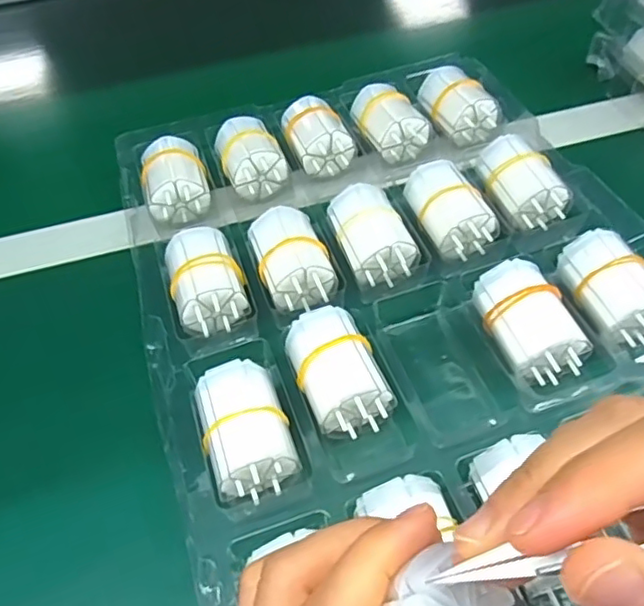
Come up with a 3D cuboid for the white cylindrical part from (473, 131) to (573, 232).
[{"bbox_3d":[0.125,-0.078,0.379,0.035,0.028,0.064,-18,52,-9],"label":"white cylindrical part"}]

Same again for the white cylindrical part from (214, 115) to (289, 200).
[{"bbox_3d":[-0.051,-0.104,0.412,0.039,0.030,0.061,-18,52,-9],"label":"white cylindrical part"}]

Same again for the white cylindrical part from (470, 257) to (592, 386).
[{"bbox_3d":[0.108,0.012,0.313,0.039,0.036,0.061,-17,52,-8],"label":"white cylindrical part"}]

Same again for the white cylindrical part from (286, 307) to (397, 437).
[{"bbox_3d":[0.008,0.036,0.302,0.039,0.038,0.061,-19,53,-10],"label":"white cylindrical part"}]

